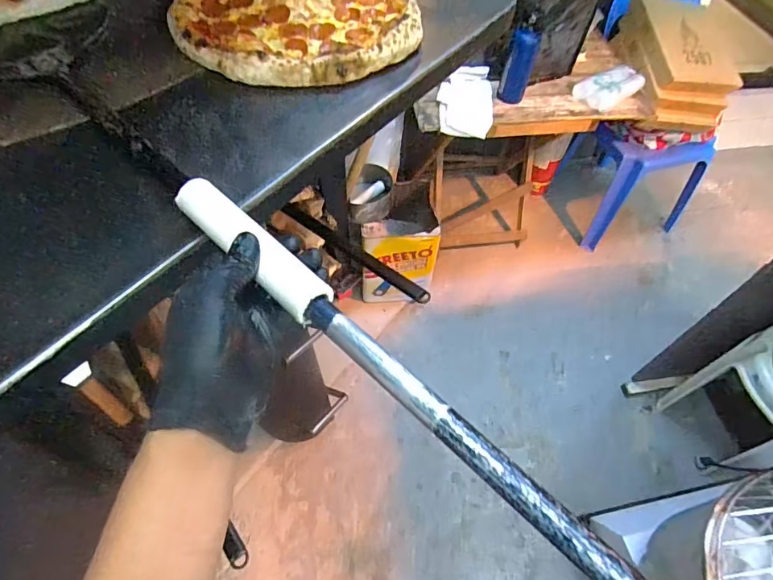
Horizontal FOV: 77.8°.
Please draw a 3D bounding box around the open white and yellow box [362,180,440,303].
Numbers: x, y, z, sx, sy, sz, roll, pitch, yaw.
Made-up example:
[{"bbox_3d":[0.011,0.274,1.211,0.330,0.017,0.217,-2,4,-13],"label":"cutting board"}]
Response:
[{"bbox_3d":[0.037,-0.154,1.608,0.232,0.304,0.268,-1,56,-3],"label":"open white and yellow box"}]

